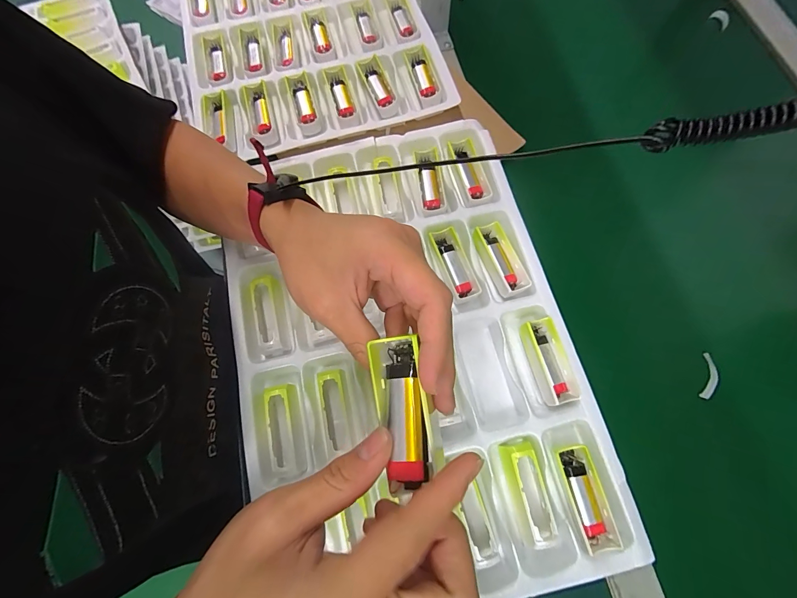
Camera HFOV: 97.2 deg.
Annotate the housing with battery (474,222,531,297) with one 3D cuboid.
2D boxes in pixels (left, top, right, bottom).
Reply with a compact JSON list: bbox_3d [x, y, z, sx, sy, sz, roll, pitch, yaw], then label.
[{"bbox_3d":[0.107,-0.042,0.368,0.030,0.014,0.077,-22,73,-5],"label":"housing with battery"}]

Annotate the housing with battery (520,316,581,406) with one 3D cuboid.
[{"bbox_3d":[0.144,0.059,0.335,0.032,0.019,0.079,-16,73,-3],"label":"housing with battery"}]

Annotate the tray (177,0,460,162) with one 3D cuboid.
[{"bbox_3d":[-0.140,-0.399,0.494,0.317,0.029,0.453,-16,73,-3],"label":"tray"}]

